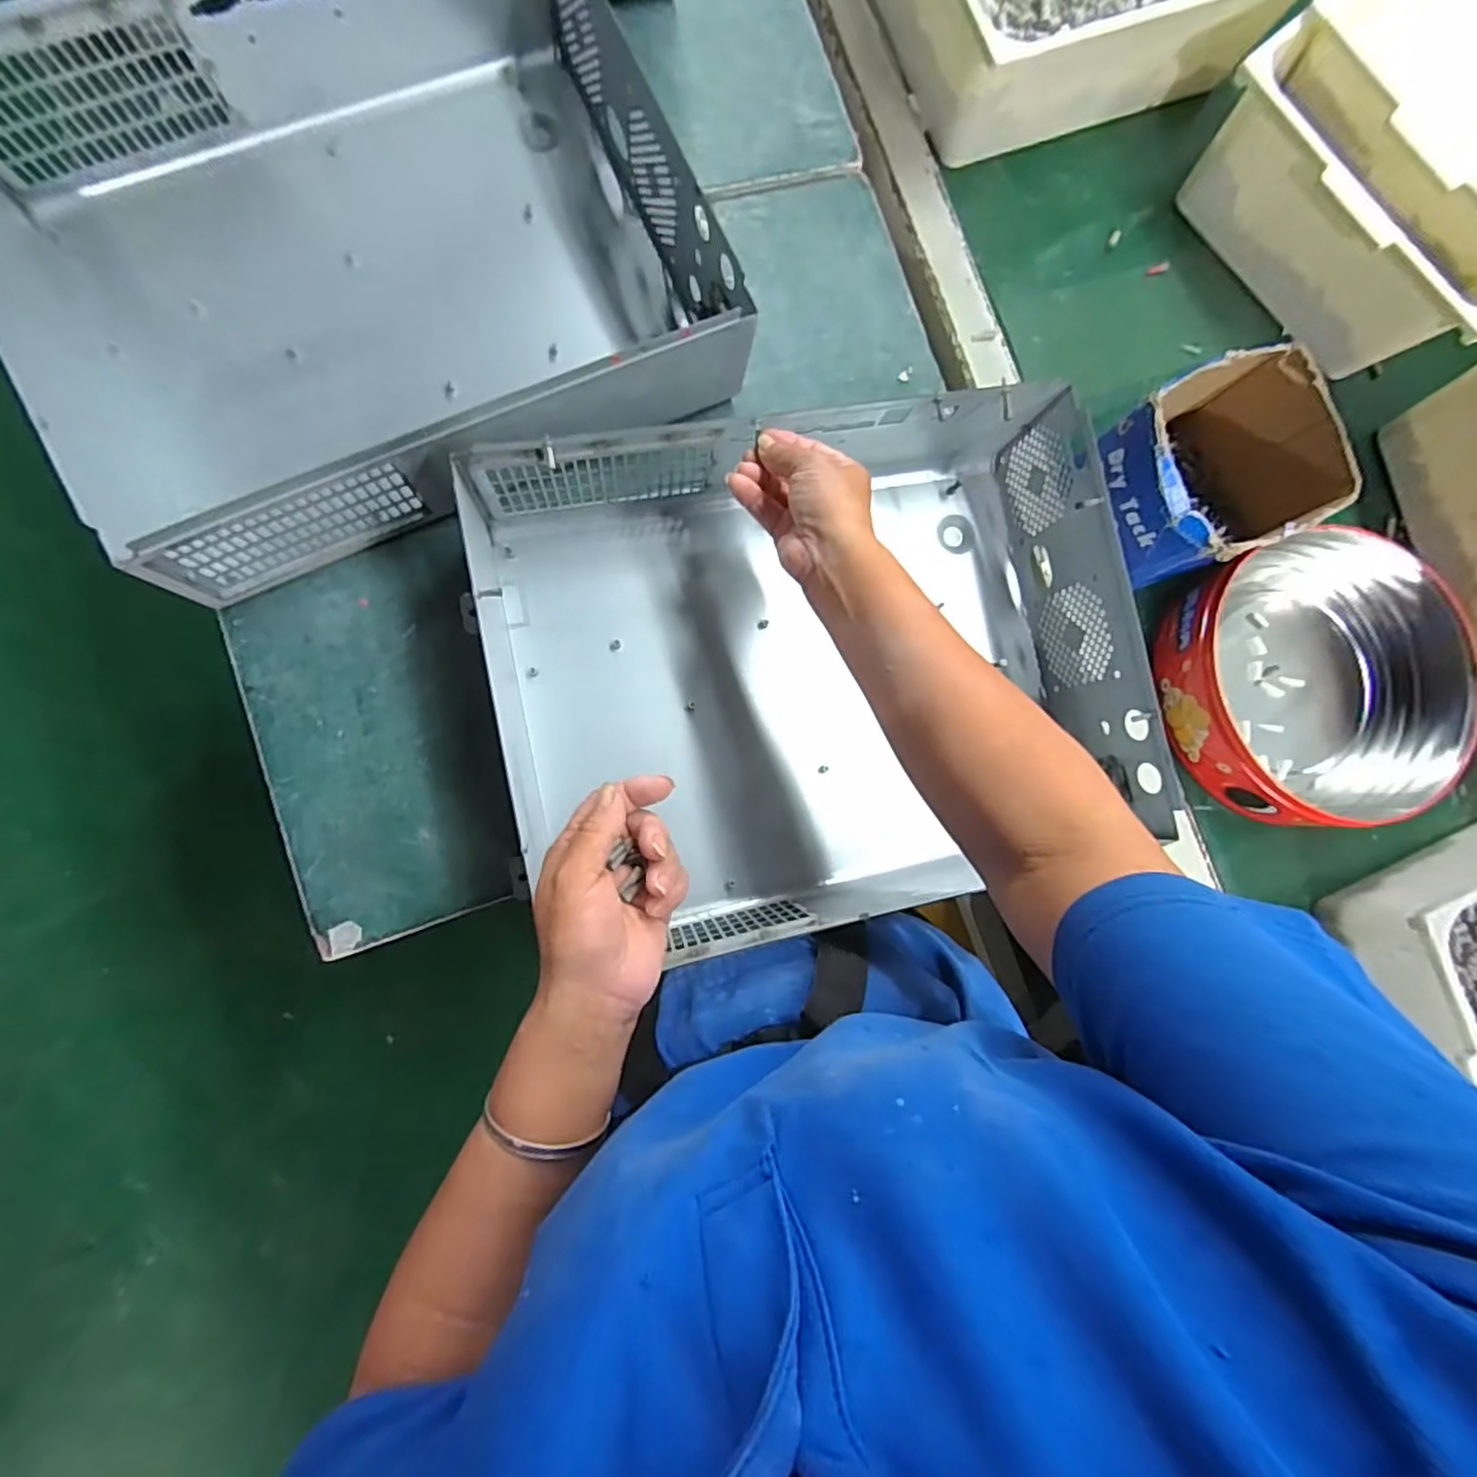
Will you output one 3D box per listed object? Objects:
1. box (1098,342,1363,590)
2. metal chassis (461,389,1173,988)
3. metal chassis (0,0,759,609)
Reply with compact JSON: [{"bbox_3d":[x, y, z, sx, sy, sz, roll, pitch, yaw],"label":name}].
[{"bbox_3d":[0.362,-0.209,0.531,0.149,0.110,0.147,-26,88,-10],"label":"box"},{"bbox_3d":[0.050,-0.049,0.474,0.431,0.113,0.326,-12,85,-9],"label":"metal chassis"},{"bbox_3d":[-0.249,-0.330,0.466,0.424,0.110,0.364,-24,87,-10],"label":"metal chassis"}]

